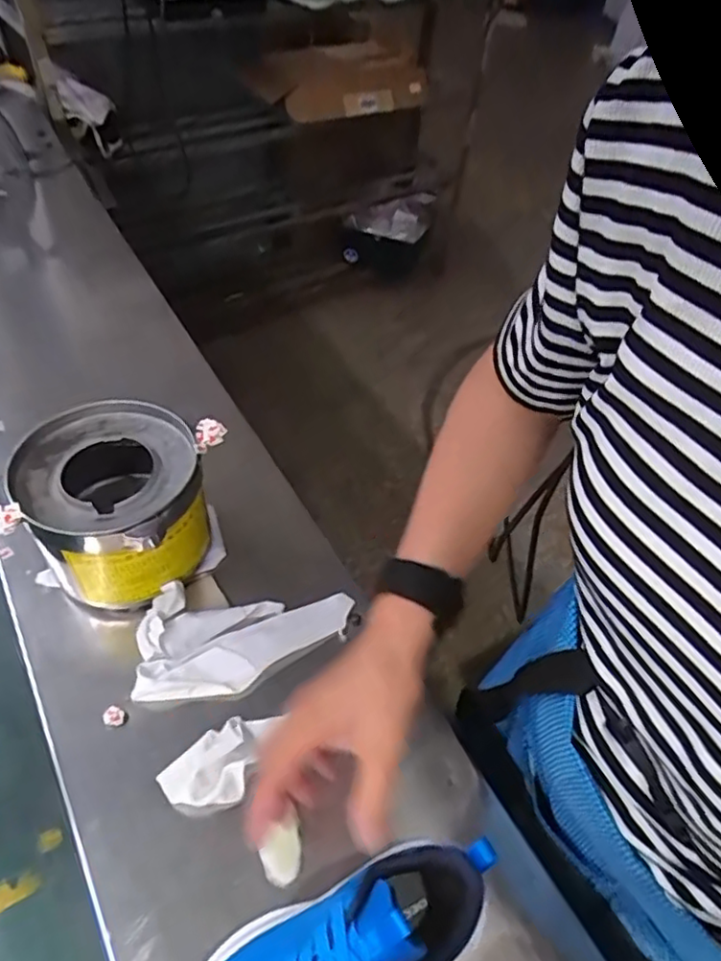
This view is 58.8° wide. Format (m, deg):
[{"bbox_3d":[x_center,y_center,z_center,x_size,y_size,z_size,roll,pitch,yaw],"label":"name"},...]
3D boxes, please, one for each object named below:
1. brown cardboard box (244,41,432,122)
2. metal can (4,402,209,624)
[{"bbox_3d":[-0.025,-0.984,1.572,0.498,0.169,0.138,-34,59,-29],"label":"brown cardboard box"},{"bbox_3d":[-0.202,0.026,0.540,0.133,0.117,0.146,3,50,-4],"label":"metal can"}]

